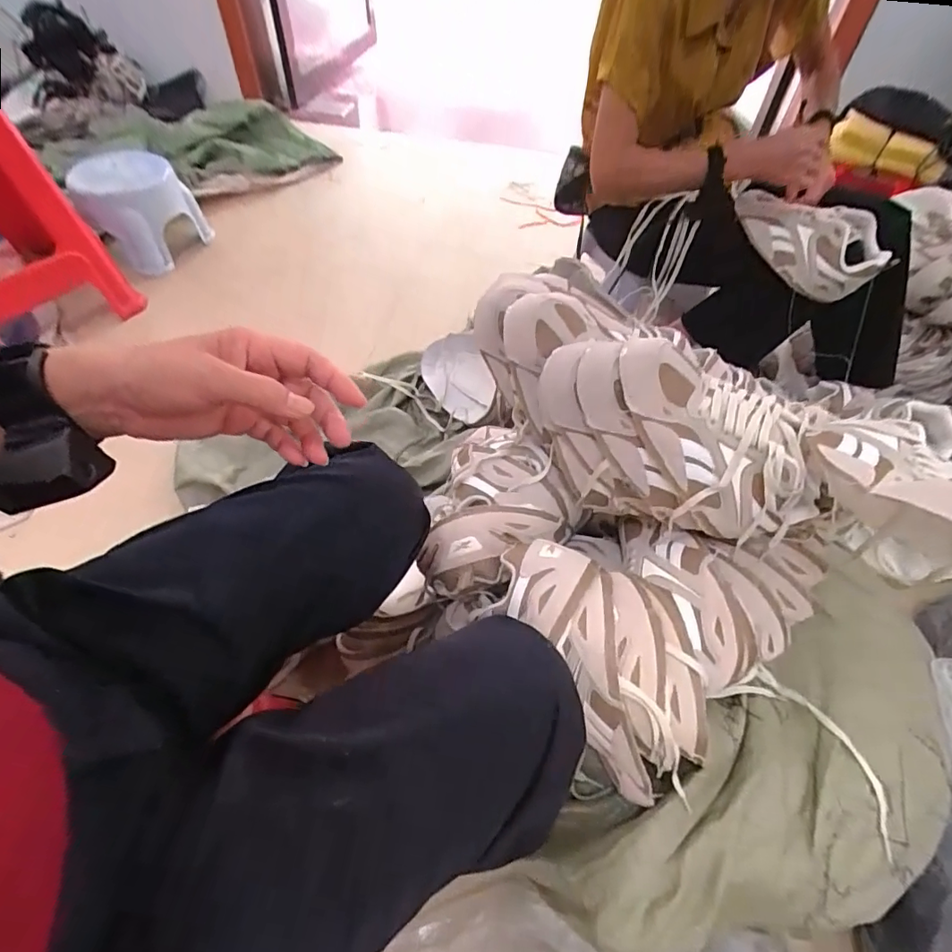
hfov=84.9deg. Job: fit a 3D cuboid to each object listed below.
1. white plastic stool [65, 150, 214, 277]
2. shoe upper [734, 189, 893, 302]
[{"bbox_3d":[-0.787,-0.616,1.206,0.216,0.221,0.198,27,56,17],"label":"white plastic stool"},{"bbox_3d":[0.540,-0.381,0.868,0.231,0.128,0.084,23,55,14],"label":"shoe upper"}]

